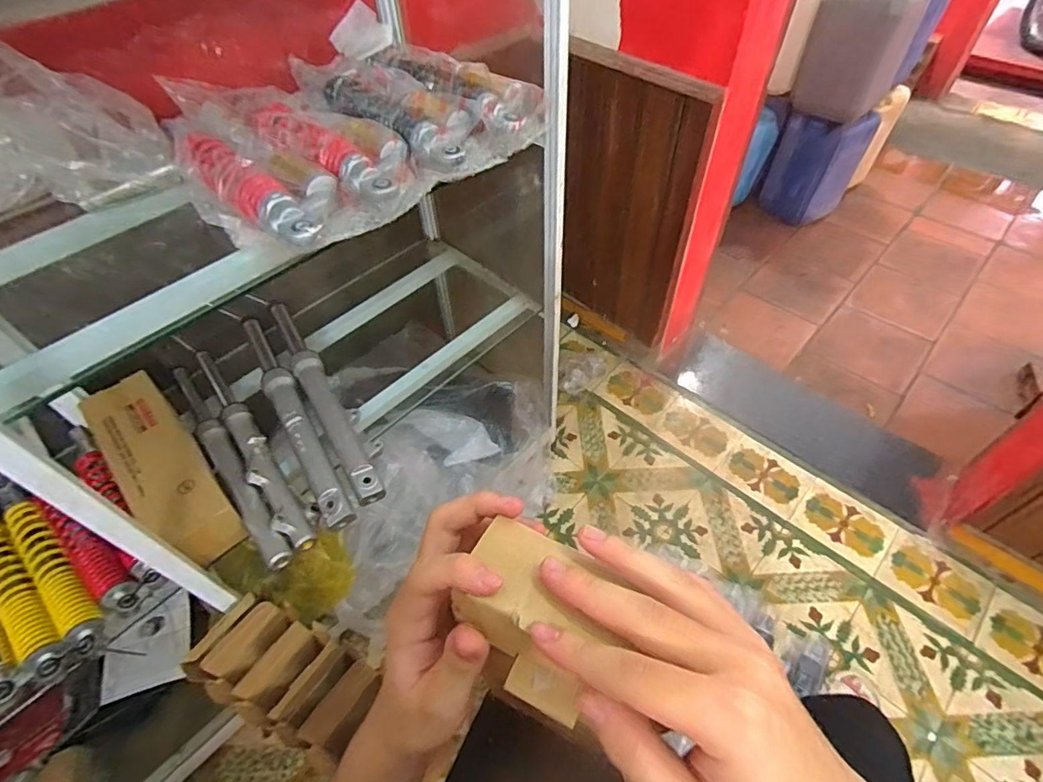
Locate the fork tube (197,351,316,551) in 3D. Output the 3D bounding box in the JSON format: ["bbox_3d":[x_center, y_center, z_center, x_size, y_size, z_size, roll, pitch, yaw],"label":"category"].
[{"bbox_3d":[-0.442,0.081,0.851,0.042,0.054,0.458,-31,57,-21],"label":"fork tube"}]

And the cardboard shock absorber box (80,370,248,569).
[{"bbox_3d":[-0.545,0.116,0.802,0.109,0.097,0.346,-37,59,-24],"label":"cardboard shock absorber box"}]

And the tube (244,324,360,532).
[{"bbox_3d":[-0.384,0.036,0.880,0.045,0.069,0.472,-28,55,-18],"label":"tube"}]

